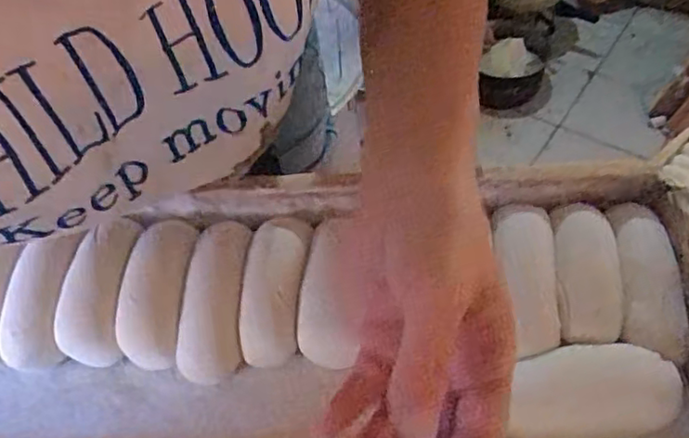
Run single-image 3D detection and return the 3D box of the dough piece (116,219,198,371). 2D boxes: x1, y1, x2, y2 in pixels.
[{"bbox_3d":[-0.115,0.044,0.391,0.035,0.029,0.092,1,66,6],"label":"dough piece"}]

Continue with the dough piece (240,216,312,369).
[{"bbox_3d":[-0.043,0.042,0.378,0.034,0.023,0.089,3,68,7],"label":"dough piece"}]

